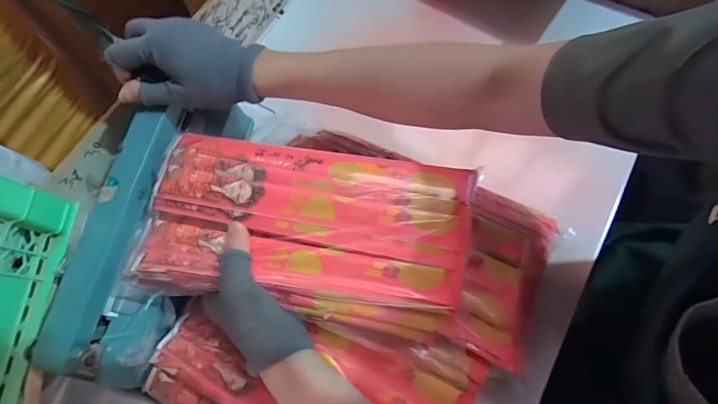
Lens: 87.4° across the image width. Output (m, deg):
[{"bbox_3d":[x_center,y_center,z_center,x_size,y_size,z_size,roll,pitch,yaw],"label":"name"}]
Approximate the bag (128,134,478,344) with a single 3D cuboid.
[{"bbox_3d":[-0.045,0.021,0.330,0.268,0.046,0.145,9,70,5],"label":"bag"}]

